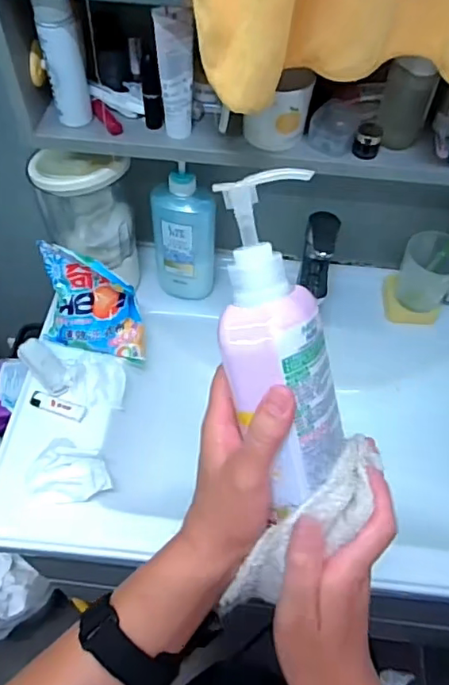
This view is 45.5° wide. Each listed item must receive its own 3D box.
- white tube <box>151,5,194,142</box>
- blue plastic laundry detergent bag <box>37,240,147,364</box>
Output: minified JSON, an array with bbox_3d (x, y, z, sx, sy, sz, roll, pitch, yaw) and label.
[{"bbox_3d":[-0.049,-0.276,0.556,0.035,0.124,0.028,0,56,-1],"label":"white tube"},{"bbox_3d":[-0.192,-0.053,0.764,0.153,0.127,0.083,14,57,7],"label":"blue plastic laundry detergent bag"}]

